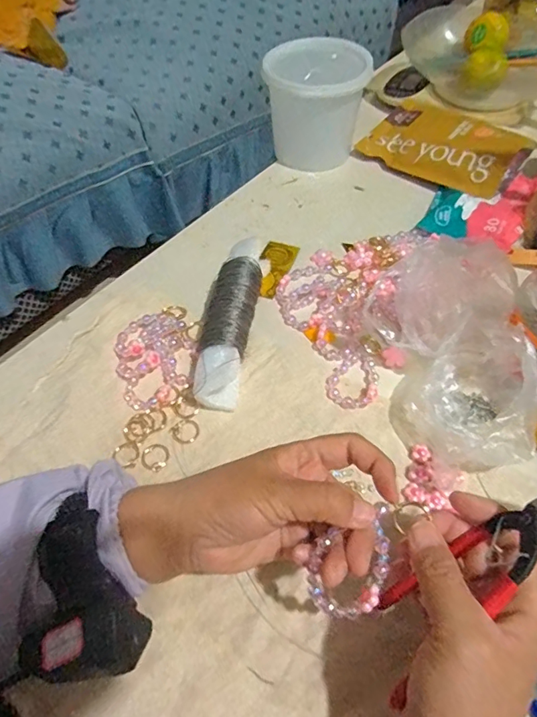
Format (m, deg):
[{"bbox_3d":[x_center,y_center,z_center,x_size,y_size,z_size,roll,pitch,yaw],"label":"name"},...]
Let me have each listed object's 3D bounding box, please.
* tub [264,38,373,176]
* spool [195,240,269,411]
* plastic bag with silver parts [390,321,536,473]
[{"bbox_3d":[0.059,-0.323,0.597,0.125,0.117,0.107,2,56,5],"label":"tub"},{"bbox_3d":[-0.037,-0.041,0.443,0.048,0.043,0.192,7,56,8],"label":"spool"},{"bbox_3d":[0.165,0.027,0.373,0.110,0.069,0.113,39,66,25],"label":"plastic bag with silver parts"}]

